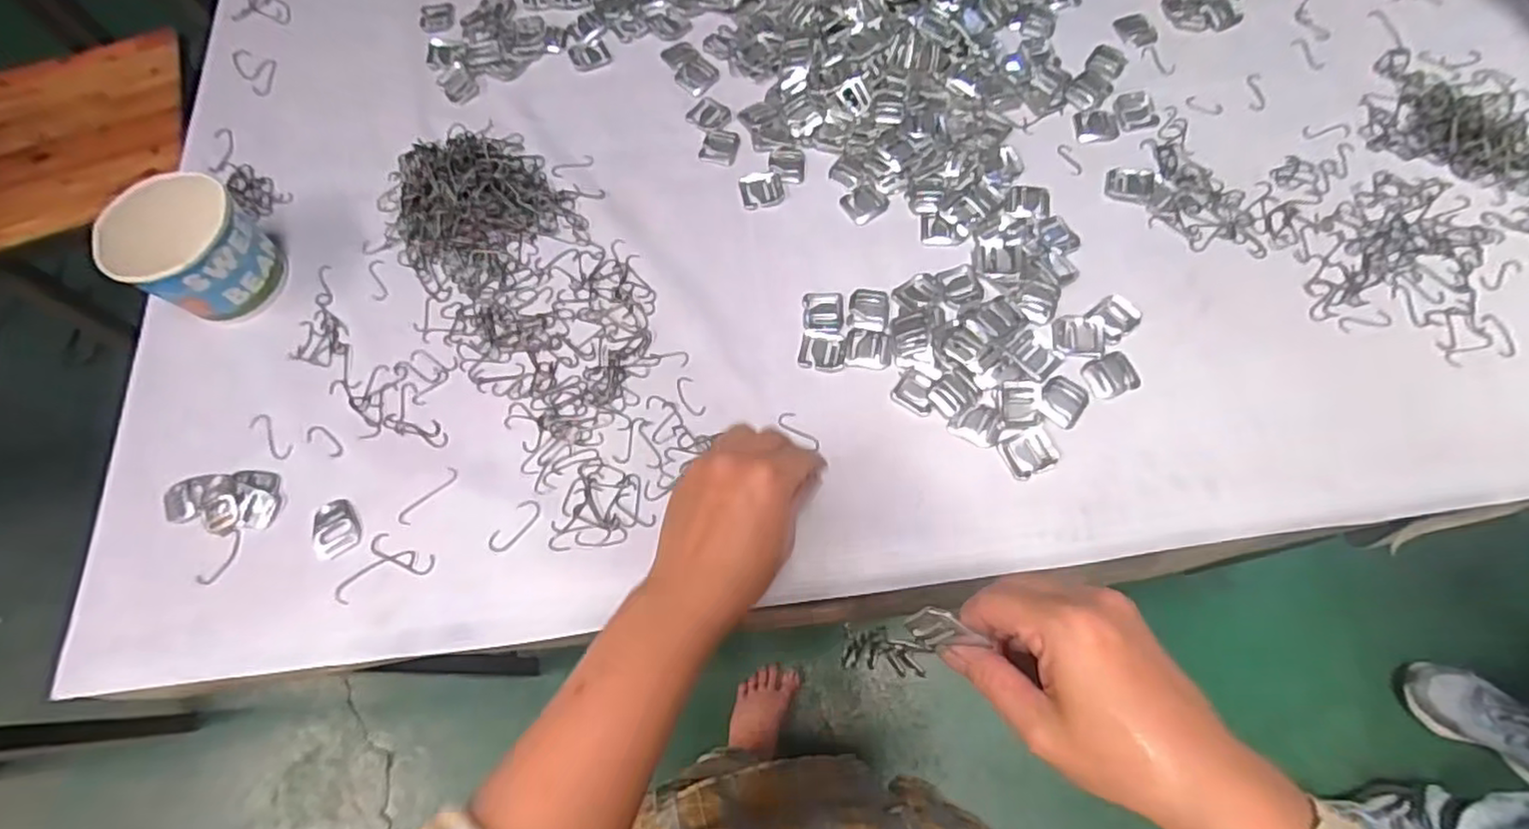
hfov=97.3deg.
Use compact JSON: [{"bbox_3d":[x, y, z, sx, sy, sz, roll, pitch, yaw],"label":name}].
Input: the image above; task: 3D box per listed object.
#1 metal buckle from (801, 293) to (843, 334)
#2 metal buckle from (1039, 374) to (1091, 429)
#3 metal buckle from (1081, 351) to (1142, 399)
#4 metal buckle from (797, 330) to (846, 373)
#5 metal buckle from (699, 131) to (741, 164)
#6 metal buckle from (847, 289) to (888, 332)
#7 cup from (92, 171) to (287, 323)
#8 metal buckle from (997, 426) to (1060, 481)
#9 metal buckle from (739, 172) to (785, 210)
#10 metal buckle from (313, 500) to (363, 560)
[{"bbox_3d":[0.045,-0.078,0.513,0.030,0.004,0.033,1,70,3],"label":"metal buckle"},{"bbox_3d":[0.214,-0.010,0.481,0.030,0.004,0.035,35,75,14],"label":"metal buckle"},{"bbox_3d":[0.250,-0.028,0.485,0.035,0.004,0.031,-20,70,-5],"label":"metal buckle"},{"bbox_3d":[0.043,-0.048,0.502,0.034,0.004,0.032,2,70,3],"label":"metal buckle"},{"bbox_3d":[-0.038,-0.231,0.580,0.032,0.004,0.033,12,71,7],"label":"metal buckle"},{"bbox_3d":[0.079,-0.080,0.511,0.029,0.004,0.035,5,70,4],"label":"metal buckle"},{"bbox_3d":[-0.429,-0.123,0.512,0.087,0.075,0.088,-1,70,2],"label":"cup"},{"bbox_3d":[0.185,0.027,0.469,0.036,0.004,0.030,-21,70,-5],"label":"metal buckle"},{"bbox_3d":[-0.003,-0.187,0.558,0.034,0.004,0.032,-13,70,-2],"label":"metal buckle"},{"bbox_3d":[-0.298,0.079,0.470,0.032,0.004,0.038,-22,70,-5],"label":"metal buckle"}]

